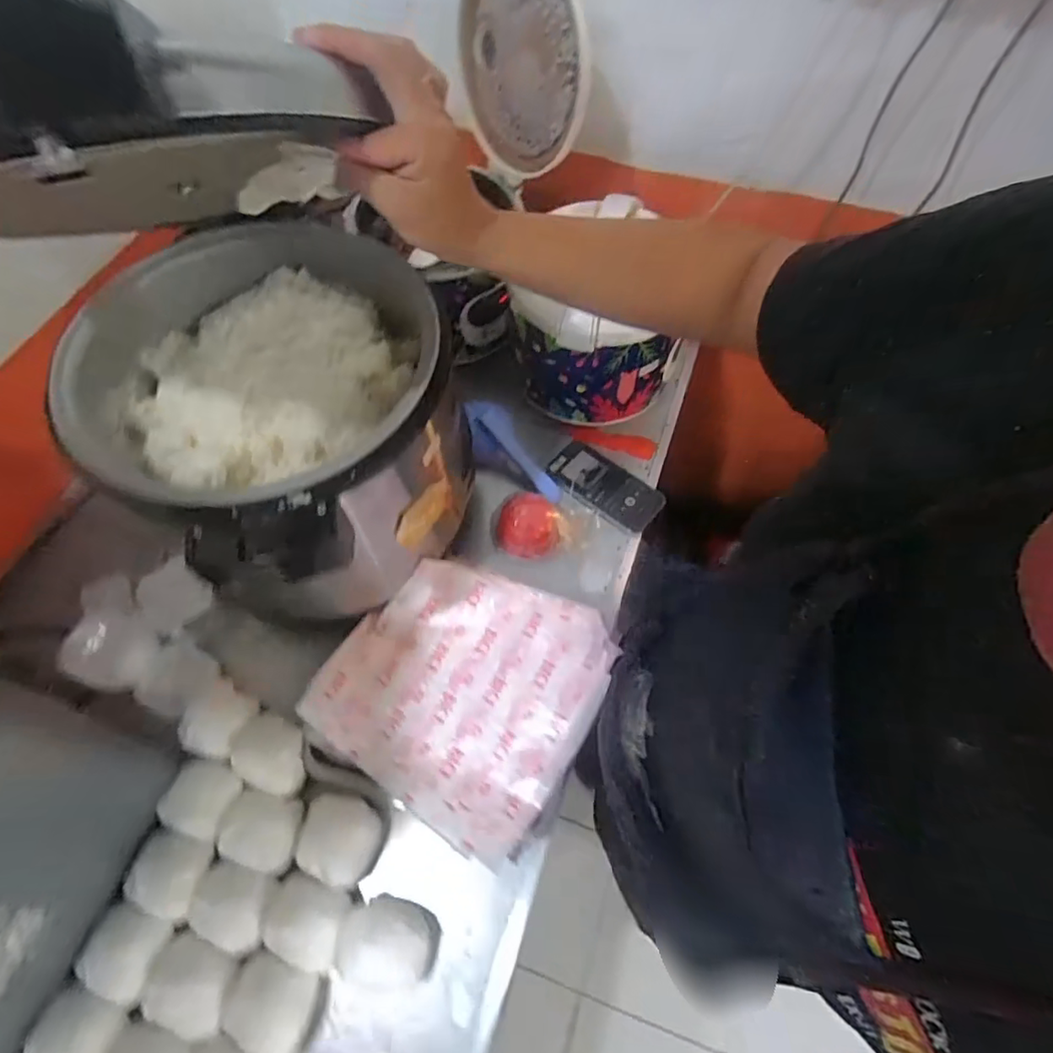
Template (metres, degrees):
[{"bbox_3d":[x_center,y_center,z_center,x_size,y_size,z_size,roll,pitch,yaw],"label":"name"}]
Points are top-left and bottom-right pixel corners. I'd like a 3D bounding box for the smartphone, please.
[{"bbox_3d":[0.113,-0.061,0.838,0.171,0.012,0.090,36,70,17],"label":"smartphone"}]

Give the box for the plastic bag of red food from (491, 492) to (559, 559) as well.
[{"bbox_3d":[0.001,-0.005,0.786,0.095,0.043,0.087,-10,64,-3],"label":"plastic bag of red food"}]

